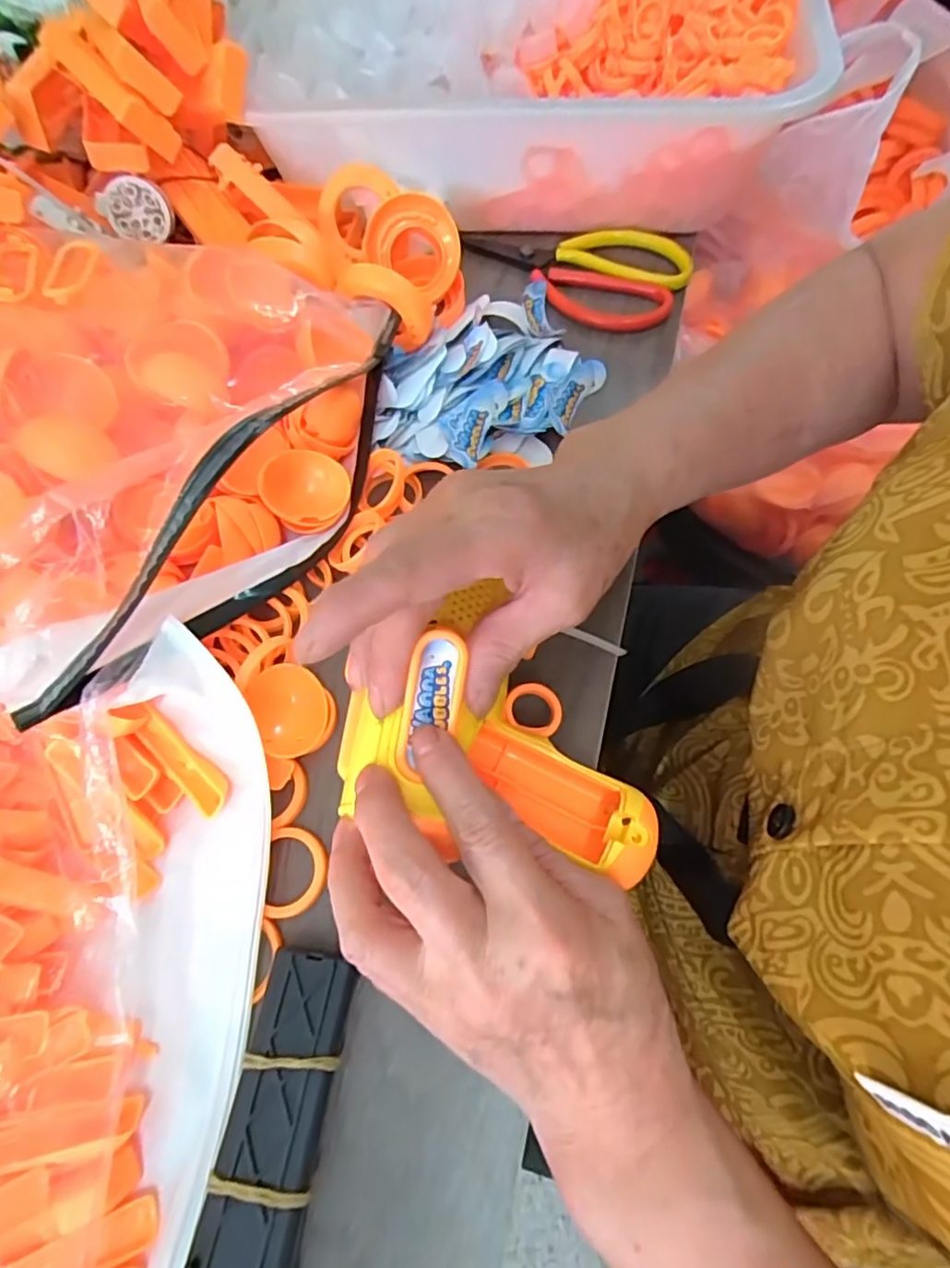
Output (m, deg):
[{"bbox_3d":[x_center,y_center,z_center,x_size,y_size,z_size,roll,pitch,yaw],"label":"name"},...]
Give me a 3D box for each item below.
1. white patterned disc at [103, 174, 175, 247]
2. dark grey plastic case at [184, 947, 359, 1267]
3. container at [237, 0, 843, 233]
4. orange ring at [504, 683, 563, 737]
[{"bbox_3d":[-0.204,-0.257,0.360,0.035,0.034,0.006,-16,53,-12],"label":"white patterned disc"},{"bbox_3d":[-0.066,0.168,0.201,0.032,0.025,0.106,7,65,6],"label":"dark grey plastic case"},{"bbox_3d":[0.034,-0.395,0.405,0.336,0.103,0.259,0,65,3],"label":"container"},{"bbox_3d":[0.024,0.031,0.247,0.024,0.004,0.022,3,63,-6],"label":"orange ring"}]

